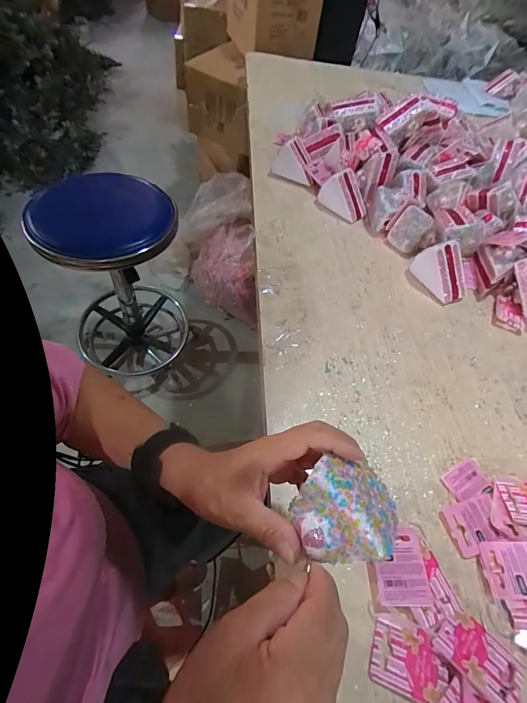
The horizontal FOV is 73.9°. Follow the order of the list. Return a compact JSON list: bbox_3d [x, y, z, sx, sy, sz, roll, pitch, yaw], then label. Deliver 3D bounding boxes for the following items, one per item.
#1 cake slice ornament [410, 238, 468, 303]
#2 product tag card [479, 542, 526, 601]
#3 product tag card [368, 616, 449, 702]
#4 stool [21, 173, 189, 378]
[{"bbox_3d":[0.283,-0.128,0.549,0.050,0.064,0.091,-29,63,-26],"label":"cake slice ornament"},{"bbox_3d":[0.238,0.201,0.322,0.060,0.005,0.045,-9,50,16],"label":"product tag card"},{"bbox_3d":[0.118,0.250,0.284,0.059,0.004,0.046,17,53,11],"label":"product tag card"},{"bbox_3d":[-0.400,-0.178,1.022,0.318,0.517,0.346,-15,59,-18],"label":"stool"}]

